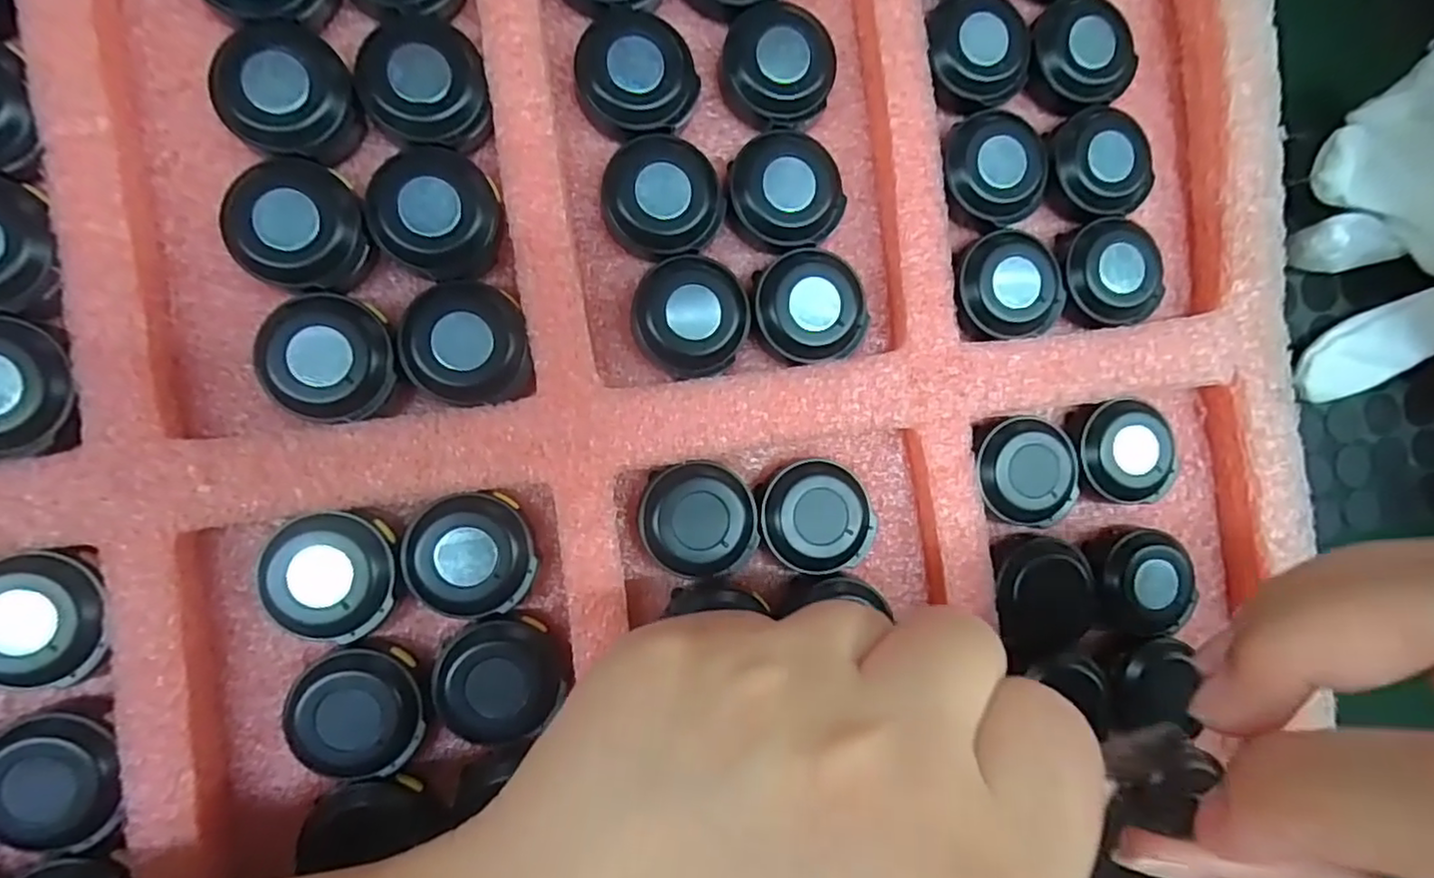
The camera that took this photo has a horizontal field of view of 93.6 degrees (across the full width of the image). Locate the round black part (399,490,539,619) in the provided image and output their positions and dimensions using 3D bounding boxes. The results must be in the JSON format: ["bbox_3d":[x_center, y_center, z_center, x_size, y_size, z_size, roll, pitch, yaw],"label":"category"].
[{"bbox_3d":[-0.059,0.027,0.162,0.029,0.010,0.029,0,89,-9],"label":"round black part"}]

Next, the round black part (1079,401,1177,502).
[{"bbox_3d":[0.114,0.004,0.191,0.027,0.012,0.028,0,90,-10],"label":"round black part"}]

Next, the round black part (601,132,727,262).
[{"bbox_3d":[-0.014,-0.060,0.170,0.030,0.011,0.027,34,84,-7],"label":"round black part"}]

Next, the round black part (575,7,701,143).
[{"bbox_3d":[-0.020,-0.090,0.169,0.030,0.011,0.028,0,89,-9],"label":"round black part"}]

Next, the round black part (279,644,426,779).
[{"bbox_3d":[-0.083,0.063,0.157,0.027,0.011,0.029,0,89,-9],"label":"round black part"}]

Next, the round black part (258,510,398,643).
[{"bbox_3d":[-0.089,0.032,0.156,0.027,0.010,0.028,0,89,-9],"label":"round black part"}]

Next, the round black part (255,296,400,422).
[{"bbox_3d":[-0.089,-0.019,0.156,0.028,0.010,0.029,0,89,-9],"label":"round black part"}]

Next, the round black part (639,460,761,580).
[{"bbox_3d":[-0.005,0.020,0.172,0.029,0.011,0.028,0,89,-9],"label":"round black part"}]

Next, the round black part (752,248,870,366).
[{"bbox_3d":[0.024,-0.034,0.177,0.029,0.011,0.029,0,89,-9],"label":"round black part"}]

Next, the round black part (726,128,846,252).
[{"bbox_3d":[0.017,-0.063,0.175,0.029,0.011,0.028,0,89,-9],"label":"round black part"}]

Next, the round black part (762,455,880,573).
[{"bbox_3d":[0.026,0.020,0.177,0.029,0.011,0.028,0,89,-9],"label":"round black part"}]

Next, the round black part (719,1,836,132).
[{"bbox_3d":[0.015,-0.095,0.175,0.029,0.012,0.027,0,90,-10],"label":"round black part"}]

